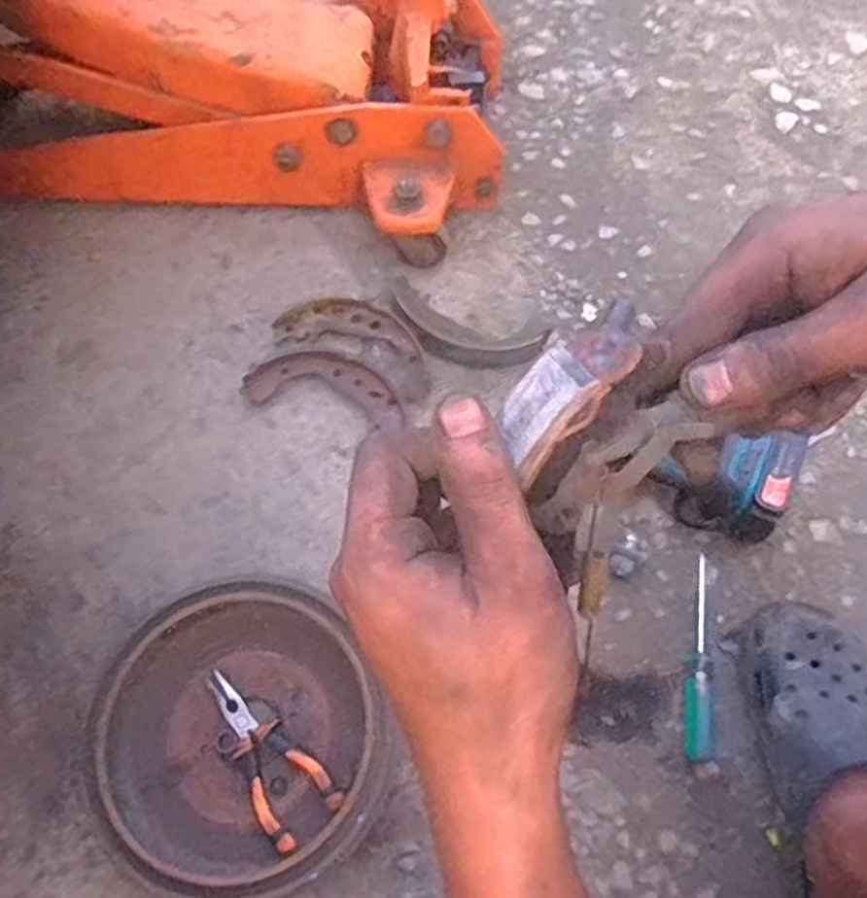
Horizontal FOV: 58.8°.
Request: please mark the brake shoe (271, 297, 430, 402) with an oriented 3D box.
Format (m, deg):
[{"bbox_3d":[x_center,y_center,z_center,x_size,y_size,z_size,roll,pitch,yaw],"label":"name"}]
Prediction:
[{"bbox_3d":[-0.076,-0.112,0.790,0.168,0.028,0.069,23,67,13],"label":"brake shoe"}]

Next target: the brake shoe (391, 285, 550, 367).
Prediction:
[{"bbox_3d":[0.030,-0.123,0.796,0.167,0.037,0.073,19,66,12],"label":"brake shoe"}]

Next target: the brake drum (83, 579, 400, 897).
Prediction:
[{"bbox_3d":[-0.152,0.226,0.612,0.210,0.059,0.227,-31,66,-13],"label":"brake drum"}]

